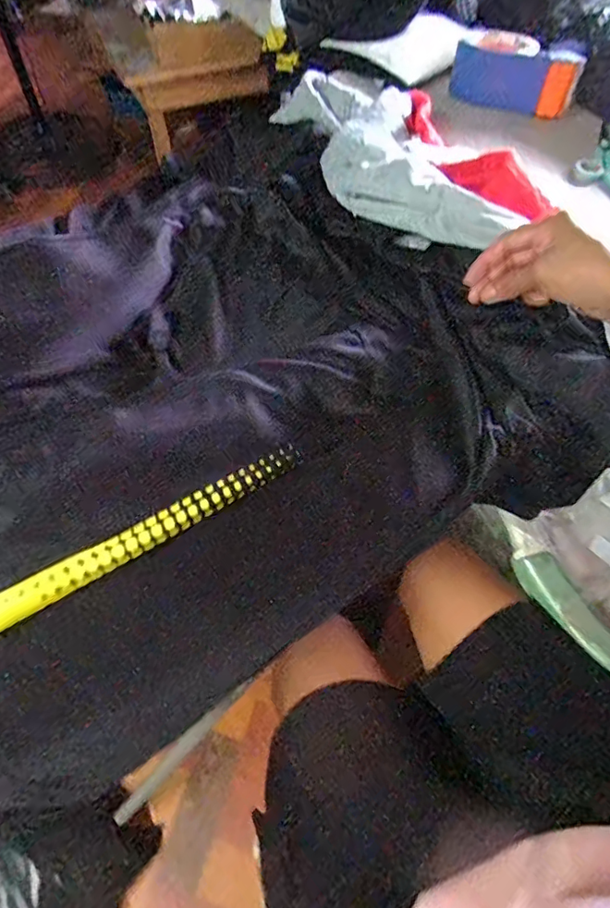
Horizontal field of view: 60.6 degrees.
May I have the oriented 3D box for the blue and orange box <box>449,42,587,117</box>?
[{"bbox_3d":[0.257,-0.465,0.642,0.148,0.068,0.031,32,61,18],"label":"blue and orange box"}]

